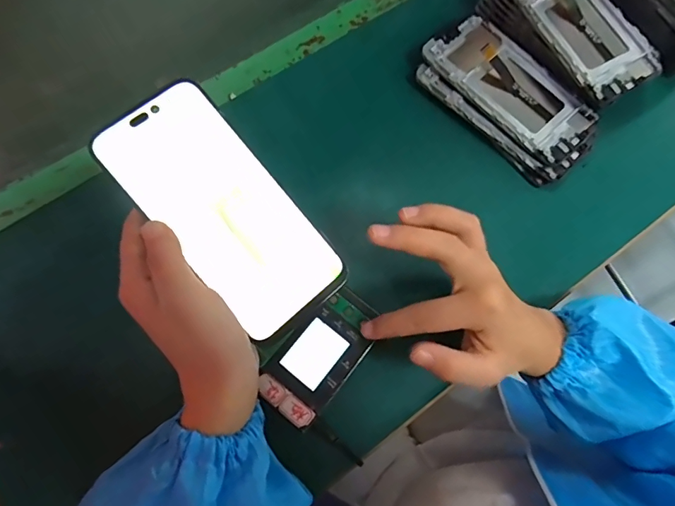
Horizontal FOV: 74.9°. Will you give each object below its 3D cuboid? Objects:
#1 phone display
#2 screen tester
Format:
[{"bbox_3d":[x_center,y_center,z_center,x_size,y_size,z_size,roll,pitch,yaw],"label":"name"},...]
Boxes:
[{"bbox_3d":[-0.067,-0.026,0.264,0.072,0.004,0.154,-41,94,-13],"label":"phone display"},{"bbox_3d":[-0.011,0.069,0.309,0.048,0.006,0.094,38,75,9],"label":"screen tester"}]

